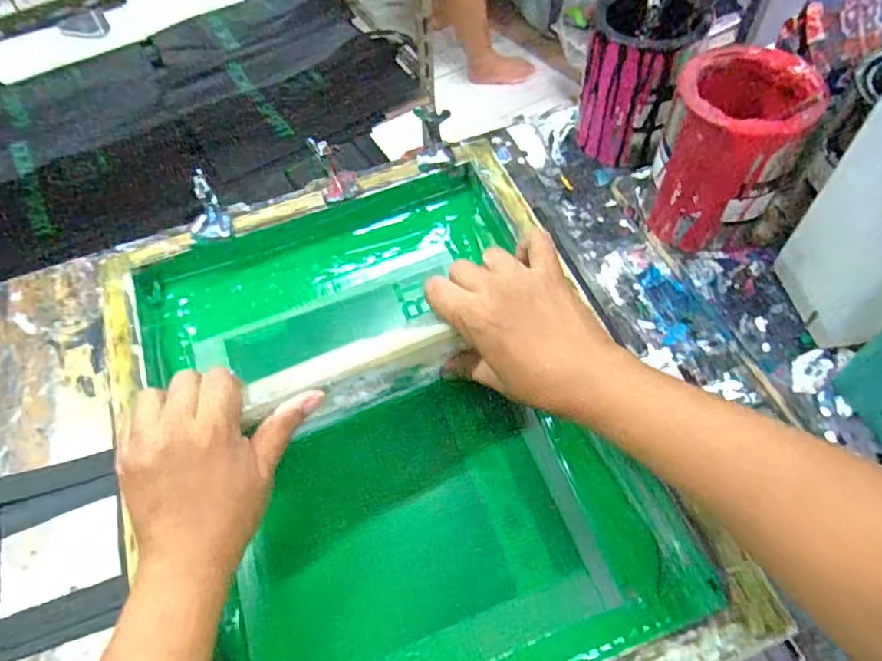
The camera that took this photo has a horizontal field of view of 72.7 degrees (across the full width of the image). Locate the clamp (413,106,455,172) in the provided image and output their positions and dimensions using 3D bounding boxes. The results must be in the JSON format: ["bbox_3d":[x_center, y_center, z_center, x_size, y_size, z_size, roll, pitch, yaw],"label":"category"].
[{"bbox_3d":[-0.007,-0.193,0.607,0.037,0.043,0.044,-5,58,1],"label":"clamp"}]

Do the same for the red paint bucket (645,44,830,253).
[{"bbox_3d":[0.261,-0.148,0.536,0.119,0.160,0.111,-2,58,3],"label":"red paint bucket"}]

